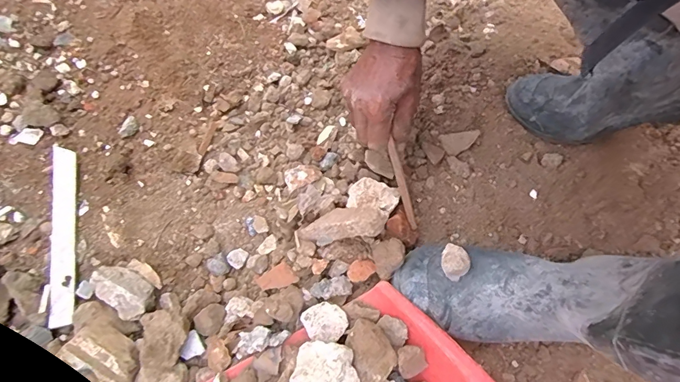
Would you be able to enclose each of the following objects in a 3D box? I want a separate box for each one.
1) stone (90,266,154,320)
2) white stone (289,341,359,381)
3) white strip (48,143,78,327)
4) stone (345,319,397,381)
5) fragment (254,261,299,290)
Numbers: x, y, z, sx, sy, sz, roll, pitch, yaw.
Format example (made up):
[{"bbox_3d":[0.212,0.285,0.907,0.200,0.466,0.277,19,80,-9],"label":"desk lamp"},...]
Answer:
[{"bbox_3d":[-0.252,0.119,0.472,0.072,0.047,0.042,34,71,12],"label":"stone"},{"bbox_3d":[-0.015,0.188,0.404,0.063,0.046,0.064,1,69,-2],"label":"white stone"},{"bbox_3d":[-0.351,0.046,0.503,0.027,0.010,0.237,-12,68,-6],"label":"white strip"},{"bbox_3d":[0.030,0.164,0.413,0.042,0.041,0.059,-26,72,-12],"label":"stone"},{"bbox_3d":[-0.077,0.103,0.480,0.049,0.011,0.027,-16,69,-8],"label":"fragment"}]

